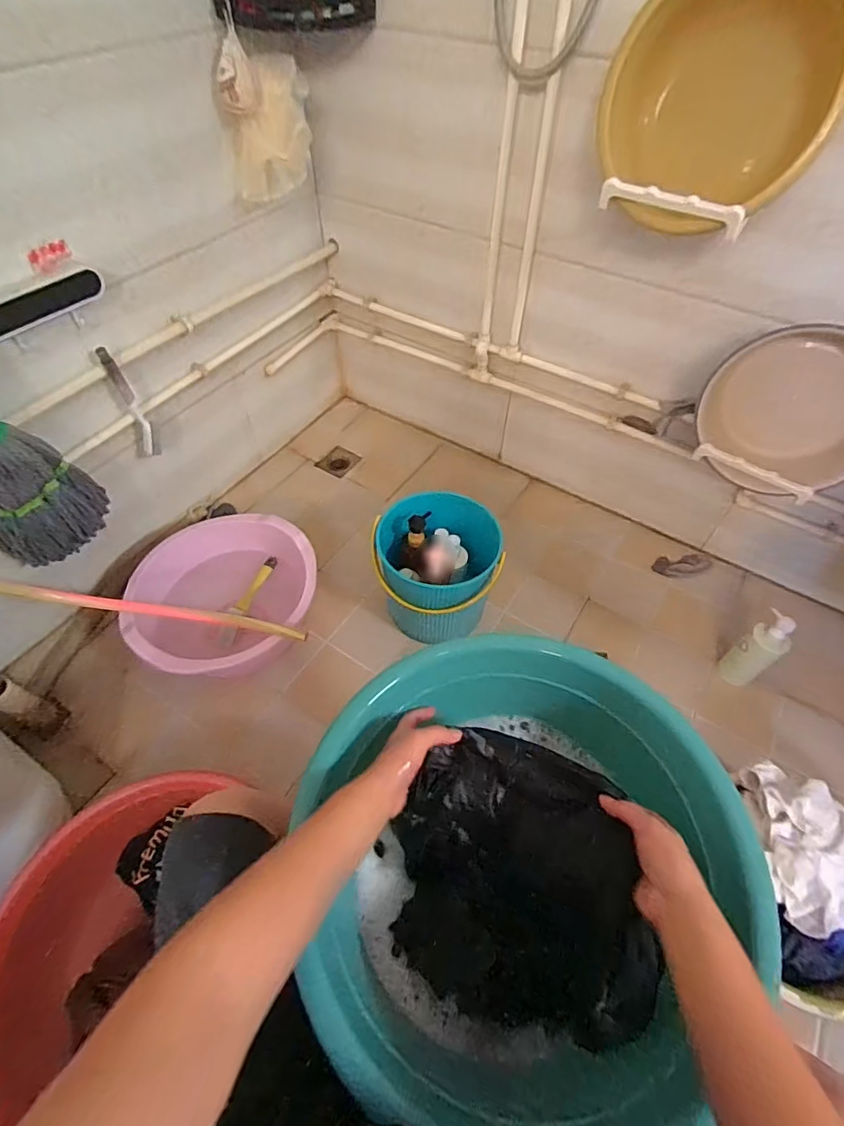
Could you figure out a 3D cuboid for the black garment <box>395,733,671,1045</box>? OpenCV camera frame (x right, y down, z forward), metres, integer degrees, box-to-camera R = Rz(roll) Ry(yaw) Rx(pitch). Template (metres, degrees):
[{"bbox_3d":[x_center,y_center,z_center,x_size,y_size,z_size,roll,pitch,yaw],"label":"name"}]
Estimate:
[{"bbox_3d":[0.098,0.316,0.518,0.234,0.108,0.232,8,54,5],"label":"black garment"}]

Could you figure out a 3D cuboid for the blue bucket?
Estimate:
[{"bbox_3d":[0.034,0.020,1.141,0.258,0.248,0.257,0,53,0],"label":"blue bucket"}]

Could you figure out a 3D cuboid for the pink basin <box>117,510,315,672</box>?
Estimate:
[{"bbox_3d":[-0.420,0.076,1.115,0.392,0.176,0.349,-32,60,-22],"label":"pink basin"}]

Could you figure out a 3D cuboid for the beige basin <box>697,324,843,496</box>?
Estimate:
[{"bbox_3d":[0.636,-0.255,0.880,0.287,0.270,0.115,24,41,15],"label":"beige basin"}]

